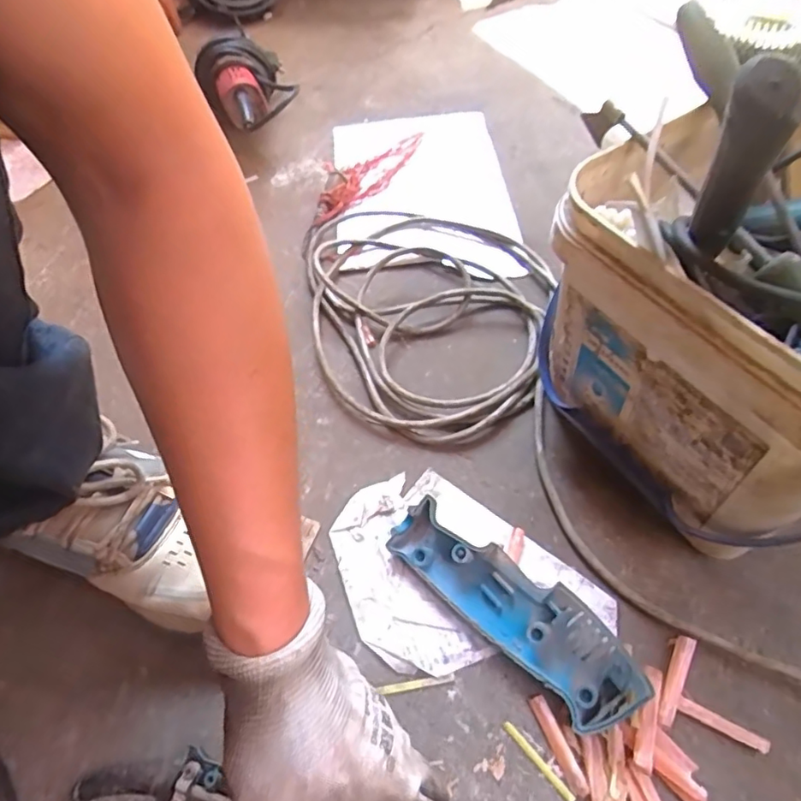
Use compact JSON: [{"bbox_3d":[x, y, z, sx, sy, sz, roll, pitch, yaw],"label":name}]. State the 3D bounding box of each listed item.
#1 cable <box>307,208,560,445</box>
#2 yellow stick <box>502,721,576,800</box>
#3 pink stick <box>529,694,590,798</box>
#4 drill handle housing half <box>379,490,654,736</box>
[{"bbox_3d":[0.029,-0.100,0.532,0.228,0.028,0.307,-10,56,1],"label":"cable"},{"bbox_3d":[0.082,0.214,0.330,0.006,0.004,0.052,-39,62,-20],"label":"yellow stick"},{"bbox_3d":[0.094,0.205,0.331,0.010,0.004,0.054,-23,56,-8],"label":"pink stick"},{"bbox_3d":[0.073,0.133,0.368,0.177,0.029,0.057,37,68,27],"label":"drill handle housing half"}]

